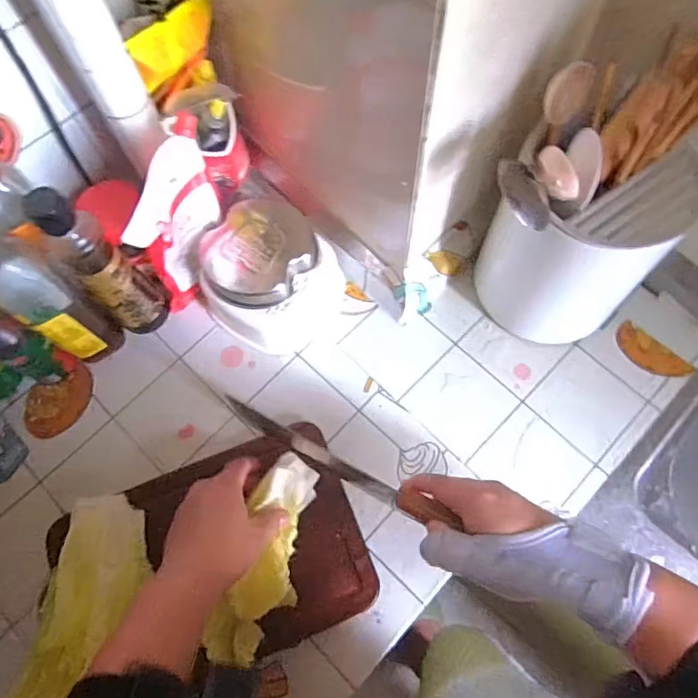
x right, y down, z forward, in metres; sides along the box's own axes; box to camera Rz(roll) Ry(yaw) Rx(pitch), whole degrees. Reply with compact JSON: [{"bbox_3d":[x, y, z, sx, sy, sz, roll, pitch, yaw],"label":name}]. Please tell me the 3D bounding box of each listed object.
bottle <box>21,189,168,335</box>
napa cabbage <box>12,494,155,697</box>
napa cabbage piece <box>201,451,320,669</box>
[{"bbox_3d":[-0.247,-0.081,0.536,0.064,0.218,0.048,-37,73,-12],"label":"bottle"},{"bbox_3d":[-0.232,0.224,0.460,0.074,0.029,0.183,5,51,3],"label":"napa cabbage"},{"bbox_3d":[-0.075,0.194,0.483,0.060,0.042,0.188,16,70,7],"label":"napa cabbage piece"}]

